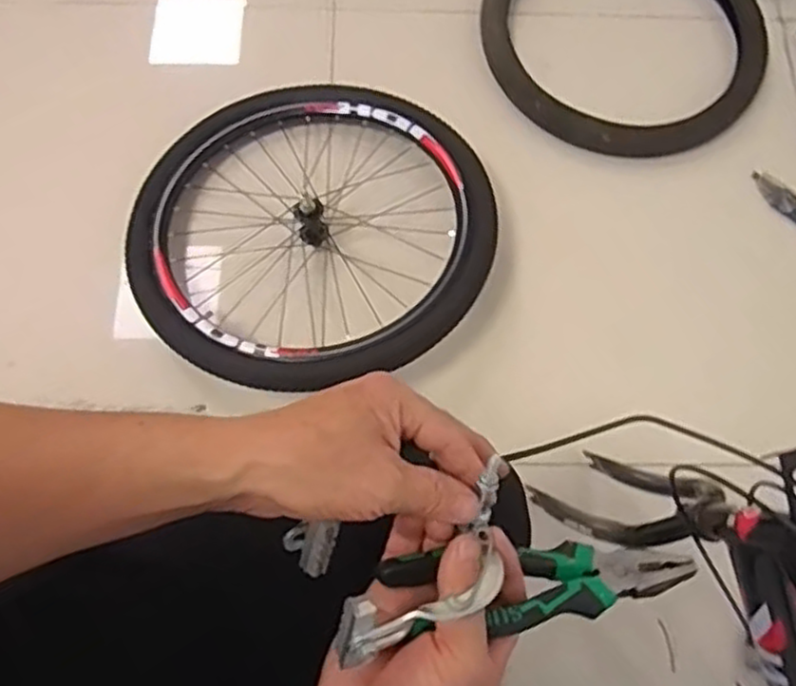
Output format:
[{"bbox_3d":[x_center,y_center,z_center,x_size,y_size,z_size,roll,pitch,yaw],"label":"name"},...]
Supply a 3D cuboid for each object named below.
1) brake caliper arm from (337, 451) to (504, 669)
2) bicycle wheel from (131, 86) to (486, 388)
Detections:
[{"bbox_3d":[0.019,0.119,0.377,0.112,0.034,0.041,-33,79,-30],"label":"brake caliper arm"},{"bbox_3d":[-0.125,-0.174,1.081,0.498,0.105,0.492,0,71,-1],"label":"bicycle wheel"}]

